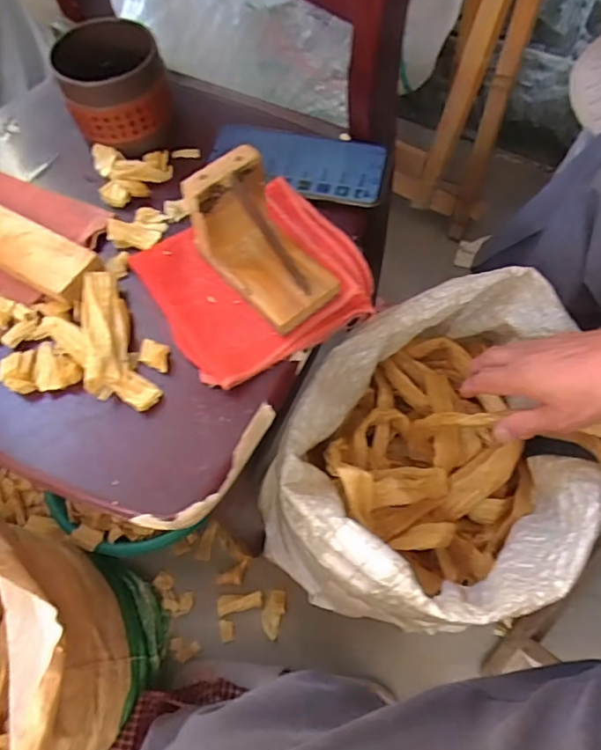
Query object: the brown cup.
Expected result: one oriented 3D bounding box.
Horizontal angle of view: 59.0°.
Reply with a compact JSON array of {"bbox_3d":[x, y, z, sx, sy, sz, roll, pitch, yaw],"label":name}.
[{"bbox_3d":[-0.168,-0.263,0.482,0.091,0.071,0.100,-22,65,-8],"label":"brown cup"}]

